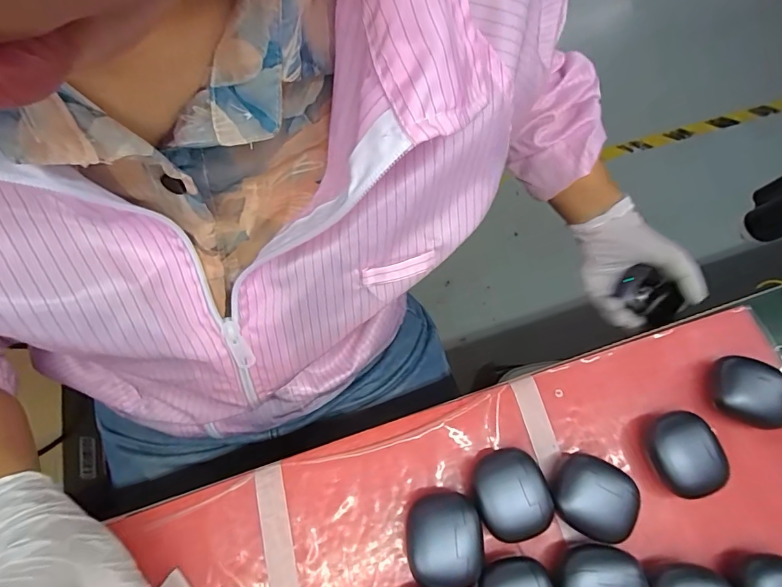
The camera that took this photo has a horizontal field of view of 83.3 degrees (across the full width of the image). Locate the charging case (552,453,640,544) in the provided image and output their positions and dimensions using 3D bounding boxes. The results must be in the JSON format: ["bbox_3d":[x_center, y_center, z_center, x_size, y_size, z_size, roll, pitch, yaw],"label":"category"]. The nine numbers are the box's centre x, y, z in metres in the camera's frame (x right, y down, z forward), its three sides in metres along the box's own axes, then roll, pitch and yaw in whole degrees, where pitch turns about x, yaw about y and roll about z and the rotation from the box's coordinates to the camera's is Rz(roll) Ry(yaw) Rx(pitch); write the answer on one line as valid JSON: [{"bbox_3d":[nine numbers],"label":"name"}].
[{"bbox_3d":[0.143,0.144,0.308,0.052,0.031,0.047,36,71,12],"label":"charging case"}]

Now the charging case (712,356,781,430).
[{"bbox_3d":[0.274,0.077,0.340,0.049,0.031,0.046,18,68,5],"label":"charging case"}]

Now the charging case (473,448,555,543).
[{"bbox_3d":[0.082,0.140,0.307,0.048,0.031,0.055,-15,69,-8],"label":"charging case"}]

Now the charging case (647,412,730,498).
[{"bbox_3d":[0.213,0.118,0.323,0.043,0.027,0.056,-13,69,-8],"label":"charging case"}]

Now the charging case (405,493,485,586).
[{"bbox_3d":[0.035,0.165,0.295,0.048,0.032,0.053,-3,68,-3],"label":"charging case"}]

